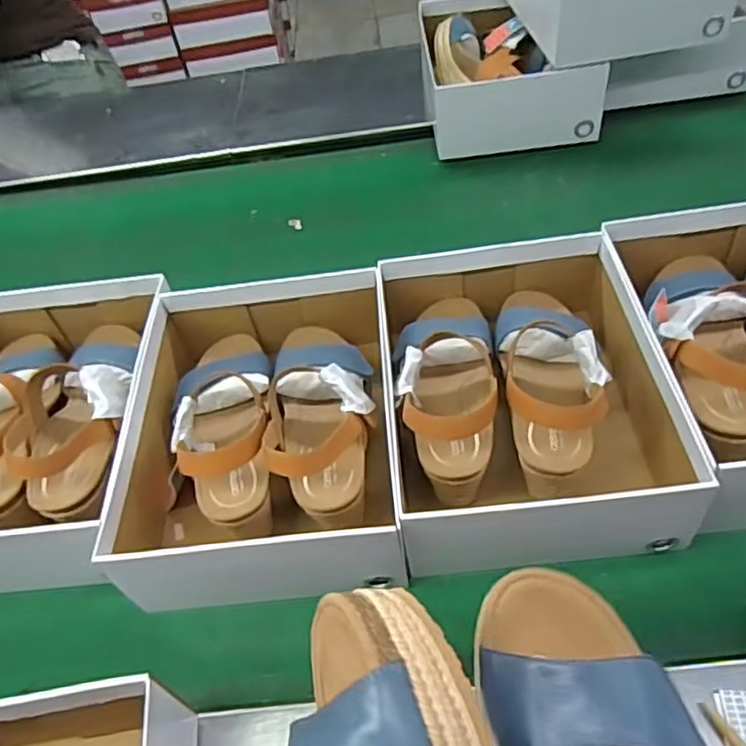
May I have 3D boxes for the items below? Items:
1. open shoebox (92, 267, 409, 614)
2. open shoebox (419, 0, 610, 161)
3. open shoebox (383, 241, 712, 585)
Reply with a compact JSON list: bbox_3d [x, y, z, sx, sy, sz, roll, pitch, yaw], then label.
[{"bbox_3d":[-0.103,0.052,0.619,0.233,0.144,0.313,-5,48,-1],"label":"open shoebox"},{"bbox_3d":[0.197,-0.460,0.985,0.221,0.120,0.278,-5,48,-1],"label":"open shoebox"},{"bbox_3d":[0.136,0.014,0.603,0.242,0.125,0.296,-4,48,0],"label":"open shoebox"}]

